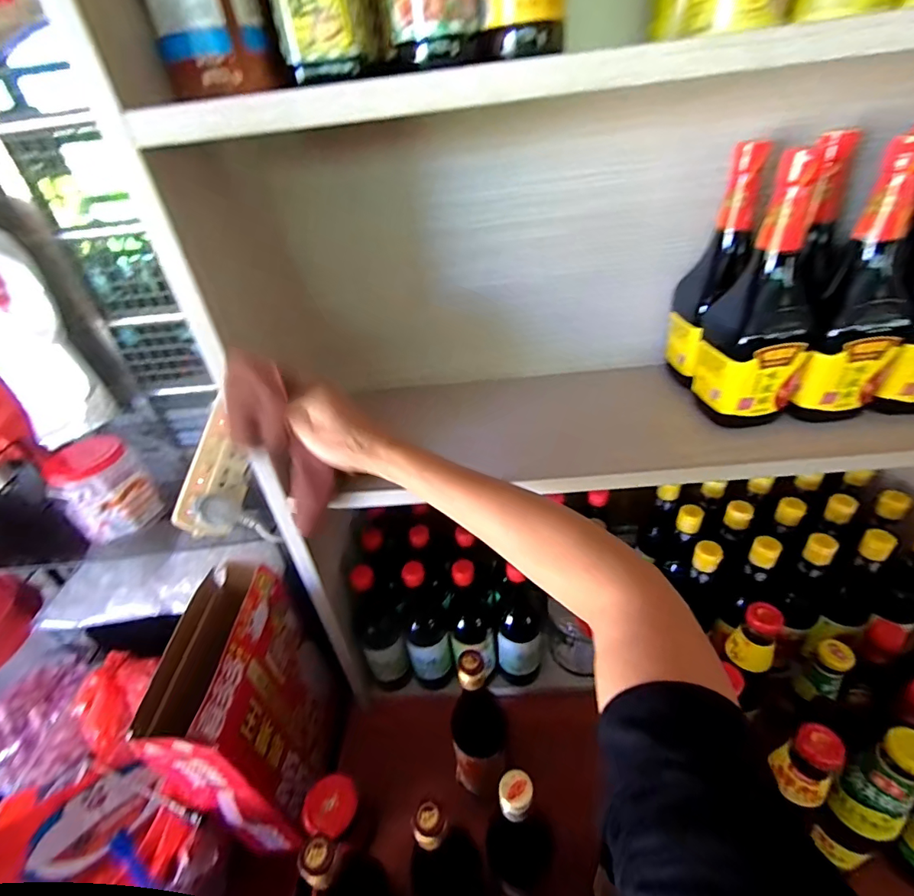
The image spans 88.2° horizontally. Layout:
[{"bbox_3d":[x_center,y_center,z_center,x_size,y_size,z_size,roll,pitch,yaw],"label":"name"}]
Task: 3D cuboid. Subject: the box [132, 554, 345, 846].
[{"bbox_3d":[-0.271,0.353,0.642,0.124,0.343,0.221,-4,36,4],"label":"box"}]

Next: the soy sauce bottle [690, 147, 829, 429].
[{"bbox_3d":[0.309,-0.138,0.479,0.083,0.260,0.077,-8,36,0],"label":"soy sauce bottle"}]

